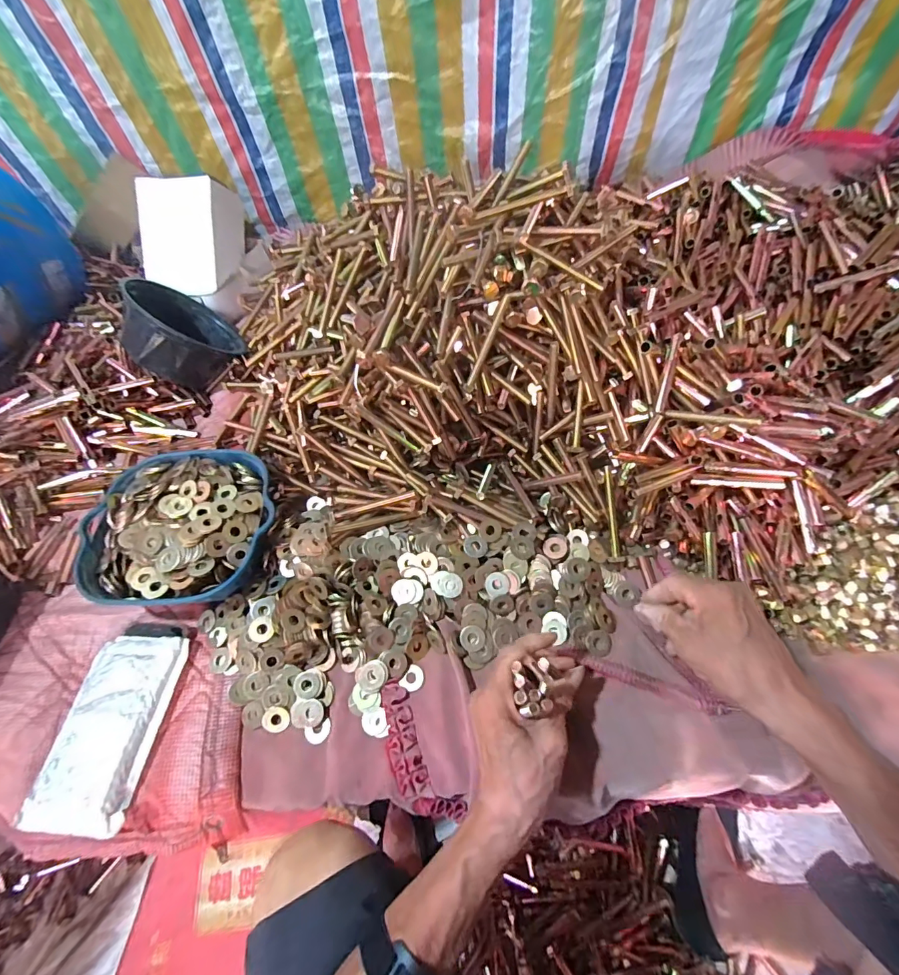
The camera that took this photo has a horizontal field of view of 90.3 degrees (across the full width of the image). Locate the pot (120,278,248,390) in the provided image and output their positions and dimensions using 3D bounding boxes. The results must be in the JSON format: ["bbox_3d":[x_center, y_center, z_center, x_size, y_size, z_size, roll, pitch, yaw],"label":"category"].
[{"bbox_3d":[-0.403,-0.218,0.673,0.155,0.190,0.096,43,105,2],"label":"pot"}]

